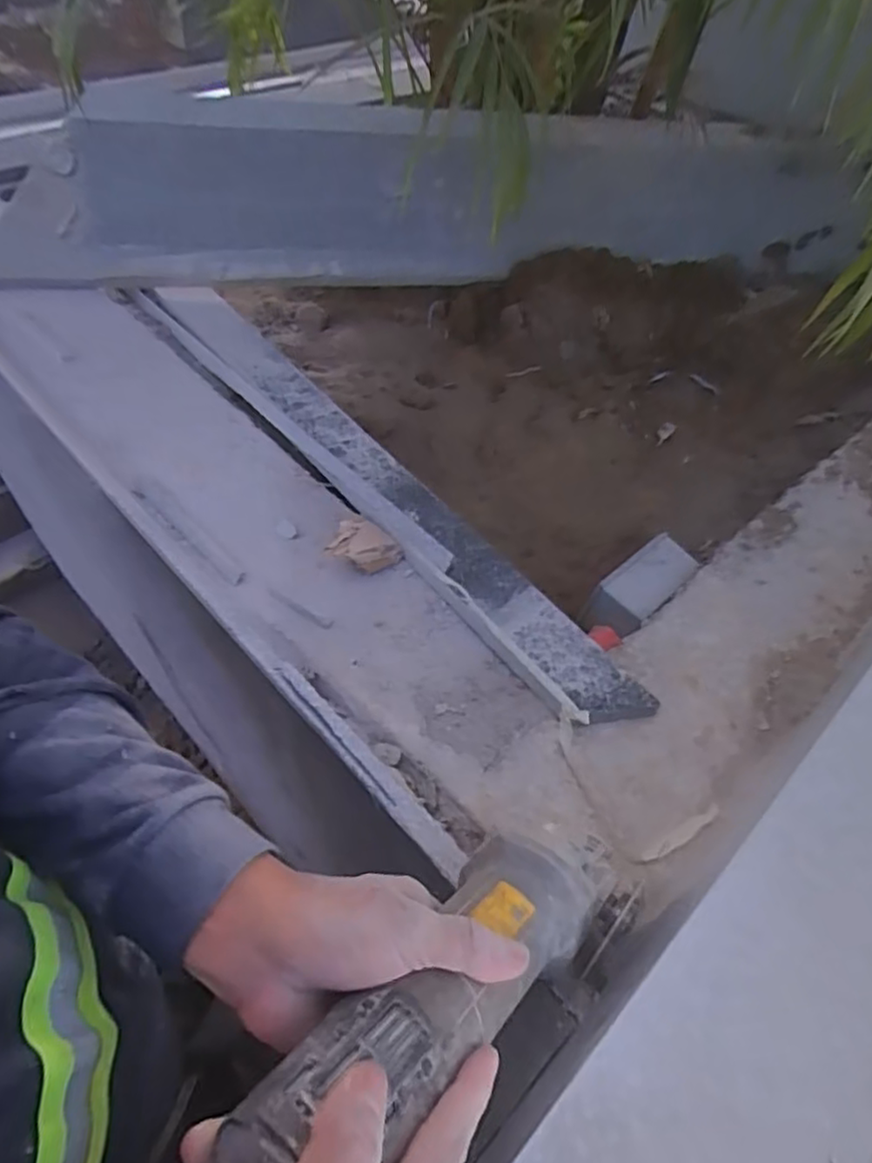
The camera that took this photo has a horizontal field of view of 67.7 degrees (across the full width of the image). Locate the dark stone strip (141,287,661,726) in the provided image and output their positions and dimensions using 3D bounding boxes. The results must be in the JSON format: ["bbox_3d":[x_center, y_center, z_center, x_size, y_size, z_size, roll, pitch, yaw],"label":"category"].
[{"bbox_3d":[-0.107,-0.151,0.701,0.076,0.024,0.800,-28,56,-27],"label":"dark stone strip"}]

